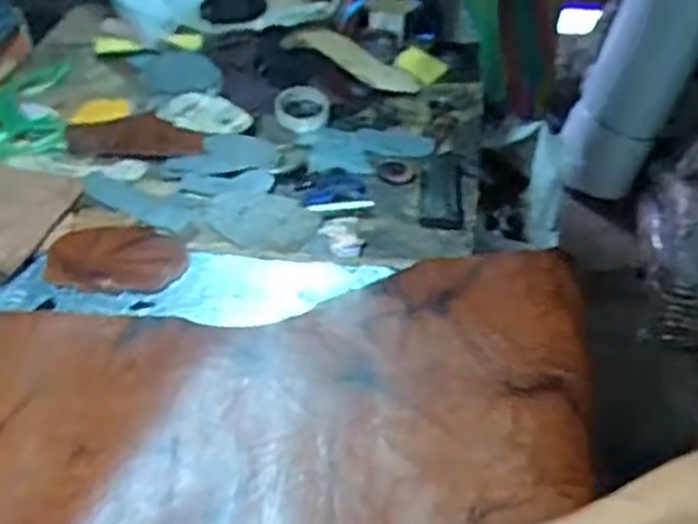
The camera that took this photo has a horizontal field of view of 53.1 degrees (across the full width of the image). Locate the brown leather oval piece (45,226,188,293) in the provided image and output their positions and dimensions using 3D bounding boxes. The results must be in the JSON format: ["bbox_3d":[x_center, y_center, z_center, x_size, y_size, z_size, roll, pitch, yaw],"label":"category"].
[{"bbox_3d":[-0.276,-0.003,0.828,0.164,0.016,0.101,3,47,4],"label":"brown leather oval piece"}]

